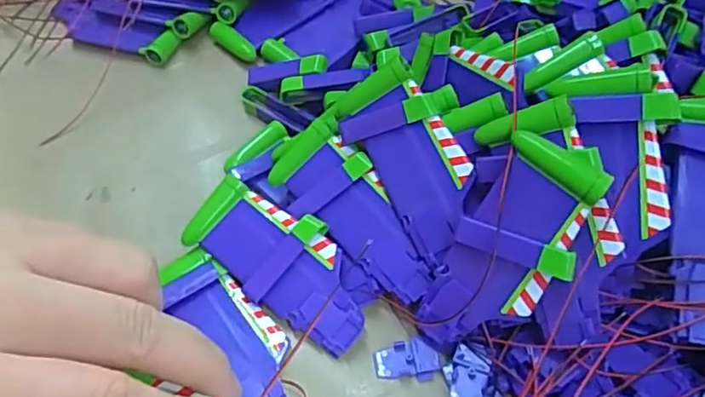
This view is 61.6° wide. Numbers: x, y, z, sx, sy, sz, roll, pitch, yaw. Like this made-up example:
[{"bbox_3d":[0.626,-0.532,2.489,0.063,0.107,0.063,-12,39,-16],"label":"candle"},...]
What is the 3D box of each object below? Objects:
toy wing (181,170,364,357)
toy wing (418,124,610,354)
[{"bbox_3d":[-0.030,0.027,0.260,0.088,0.012,0.041,34,81,12],"label":"toy wing"},{"bbox_3d":[0.058,0.021,0.224,0.041,0.093,0.011,41,24,23],"label":"toy wing"}]

